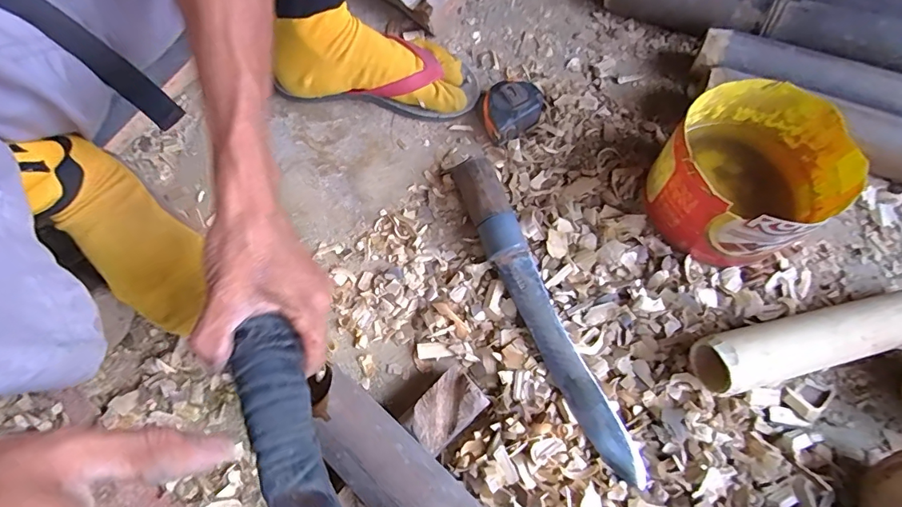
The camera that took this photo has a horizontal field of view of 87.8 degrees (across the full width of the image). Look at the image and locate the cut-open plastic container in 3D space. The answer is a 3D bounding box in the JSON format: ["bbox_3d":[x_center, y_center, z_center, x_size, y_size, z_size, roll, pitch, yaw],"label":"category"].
[{"bbox_3d":[0.278,-0.075,0.448,0.151,0.100,0.146,-1,68,2],"label":"cut-open plastic container"}]

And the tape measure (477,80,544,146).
[{"bbox_3d":[0.065,-0.163,0.527,0.066,0.034,0.060,-31,70,-10],"label":"tape measure"}]

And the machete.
[{"bbox_3d":[0.082,0.046,0.433,0.043,0.036,0.332,-23,69,-7],"label":"machete"}]

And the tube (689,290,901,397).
[{"bbox_3d":[0.331,0.072,0.409,0.238,0.055,0.051,-13,68,-3],"label":"tube"}]

